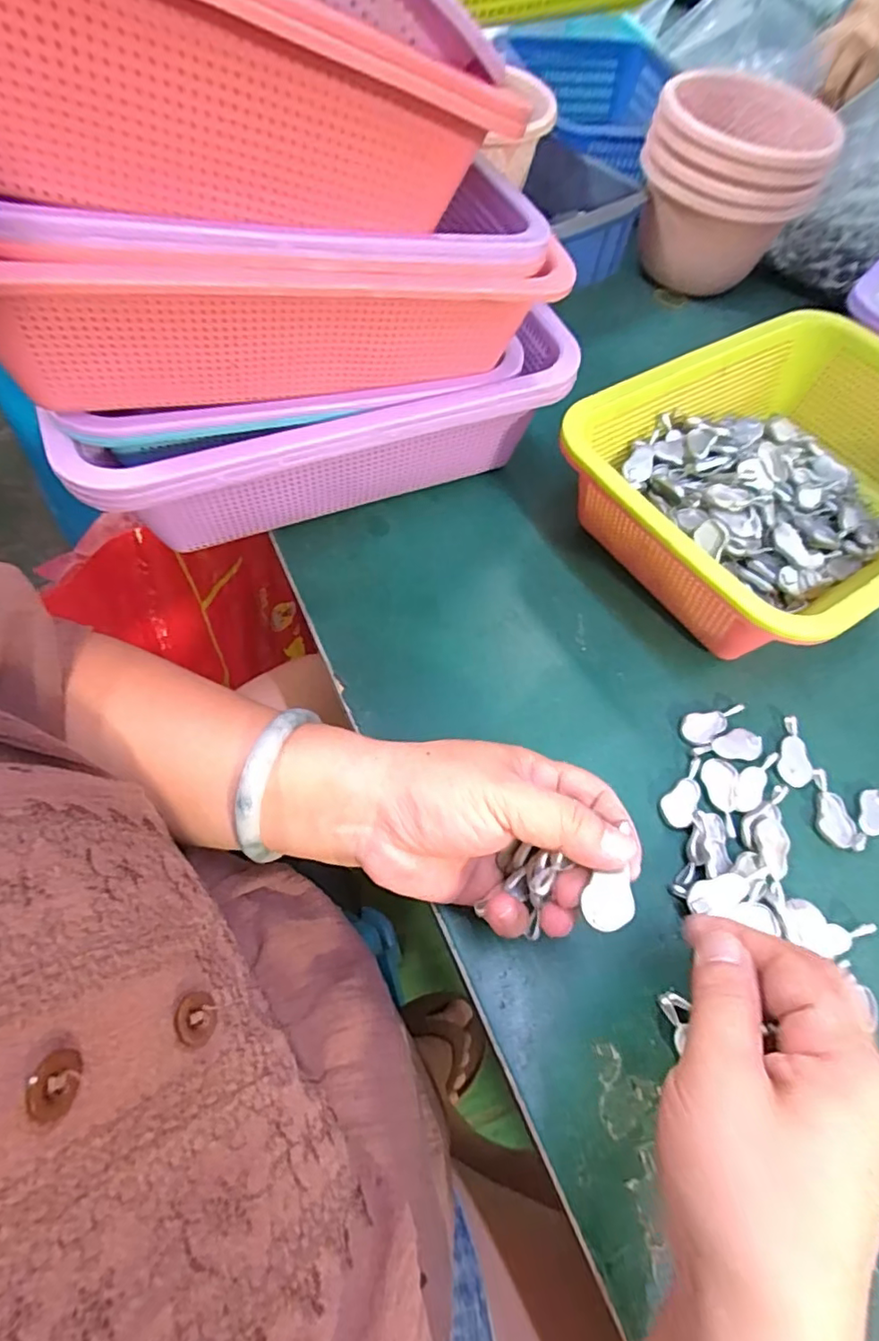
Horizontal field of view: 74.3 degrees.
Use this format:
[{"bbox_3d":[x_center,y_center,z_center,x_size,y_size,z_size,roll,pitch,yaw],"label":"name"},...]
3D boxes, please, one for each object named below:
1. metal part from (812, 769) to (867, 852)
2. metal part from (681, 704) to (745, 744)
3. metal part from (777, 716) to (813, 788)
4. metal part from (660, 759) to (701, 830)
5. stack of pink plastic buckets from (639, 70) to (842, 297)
[{"bbox_3d":[0.208,0.074,0.309,0.020,0.004,0.043,-7,61,-7],"label":"metal part"},{"bbox_3d":[0.158,0.028,0.333,0.043,0.004,0.018,-26,65,-17],"label":"metal part"},{"bbox_3d":[0.201,0.046,0.325,0.018,0.004,0.042,22,61,9],"label":"metal part"},{"bbox_3d":[0.132,0.065,0.310,0.016,0.004,0.042,31,63,14],"label":"metal part"},{"bbox_3d":[0.264,-0.452,0.548,0.149,0.122,0.138,14,60,5],"label":"stack of pink plastic buckets"}]

